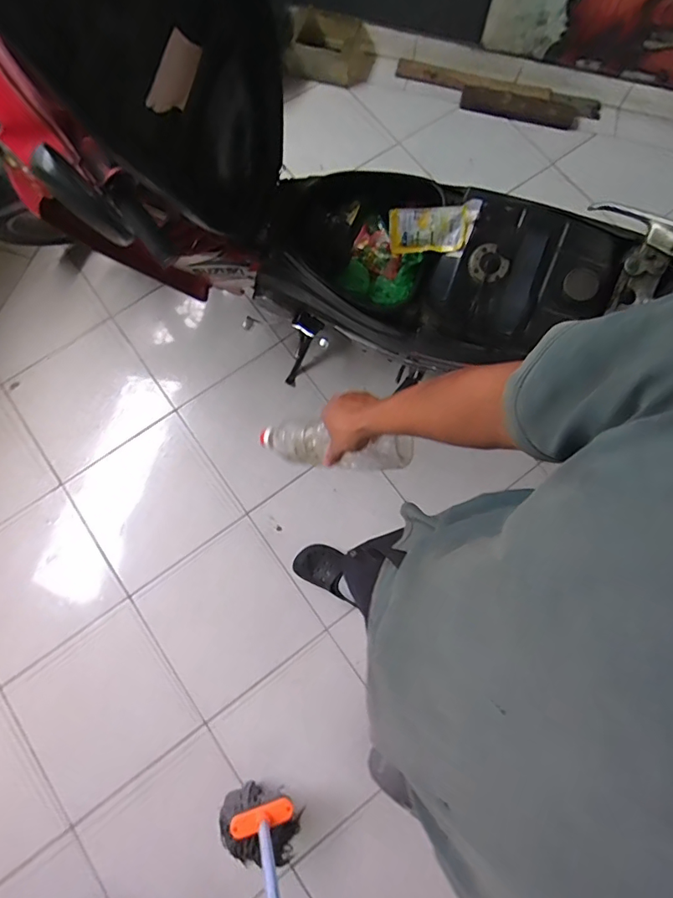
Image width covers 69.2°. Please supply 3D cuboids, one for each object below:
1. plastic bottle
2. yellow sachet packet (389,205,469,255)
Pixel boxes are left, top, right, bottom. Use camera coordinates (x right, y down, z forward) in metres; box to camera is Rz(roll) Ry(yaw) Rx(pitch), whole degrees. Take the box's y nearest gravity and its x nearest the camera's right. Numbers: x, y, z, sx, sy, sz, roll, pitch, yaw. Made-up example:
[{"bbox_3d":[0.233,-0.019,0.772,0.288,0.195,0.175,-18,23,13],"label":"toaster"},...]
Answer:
[{"bbox_3d":[-0.013,-0.003,0.778,0.278,0.057,0.057,8,75,26],"label":"plastic bottle"},{"bbox_3d":[0.163,-0.401,0.892,0.140,0.032,0.076,5,112,10],"label":"yellow sachet packet"}]

